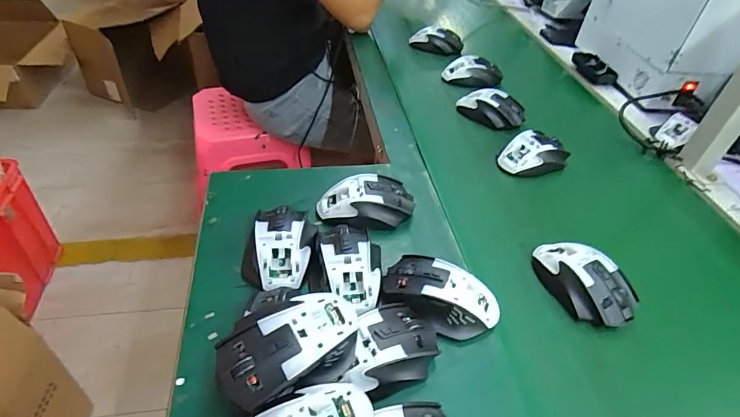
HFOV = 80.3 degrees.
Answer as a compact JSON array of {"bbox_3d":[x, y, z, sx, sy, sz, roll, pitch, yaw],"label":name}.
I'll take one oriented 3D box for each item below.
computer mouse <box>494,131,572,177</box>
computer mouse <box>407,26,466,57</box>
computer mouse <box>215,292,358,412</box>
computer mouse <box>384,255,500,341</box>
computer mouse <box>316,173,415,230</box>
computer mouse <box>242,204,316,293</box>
[{"bbox_3d":[0.247,-0.082,0.653,0.101,0.039,0.064,-15,46,-22],"label":"computer mouse"},{"bbox_3d":[0.144,-0.365,0.952,0.118,0.045,0.055,10,42,4],"label":"computer mouse"},{"bbox_3d":[-0.065,0.108,0.359,0.121,0.039,0.074,-16,47,-23],"label":"computer mouse"},{"bbox_3d":[0.070,0.089,0.441,0.113,0.041,0.067,24,45,18],"label":"computer mouse"},{"bbox_3d":[-0.005,-0.007,0.539,0.116,0.040,0.069,-2,43,-10],"label":"computer mouse"},{"bbox_3d":[-0.101,0.039,0.482,0.075,0.040,0.114,3,42,-4],"label":"computer mouse"}]

